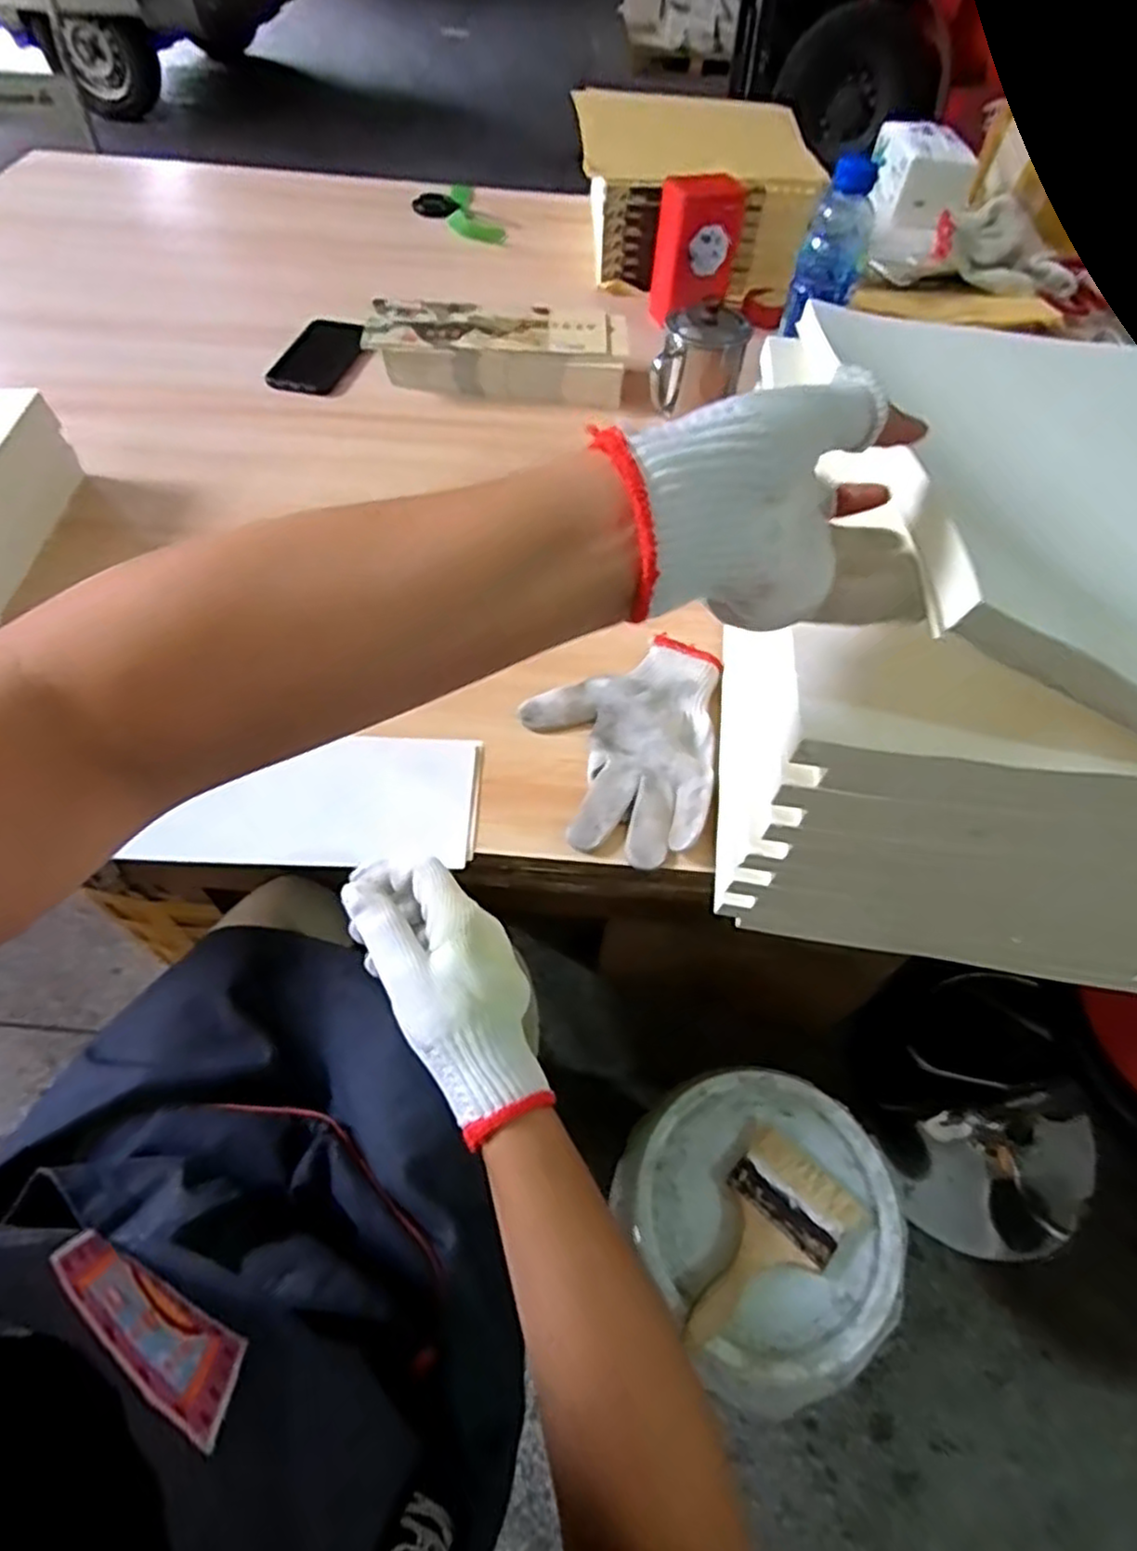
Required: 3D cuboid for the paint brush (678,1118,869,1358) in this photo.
[{"bbox_3d":[0.174,0.428,0.654,0.107,0.018,0.186,39,62,22],"label":"paint brush"}]

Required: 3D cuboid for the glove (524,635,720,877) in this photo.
[{"bbox_3d":[0.038,-0.028,0.544,0.140,0.025,0.187,9,55,4],"label":"glove"}]

